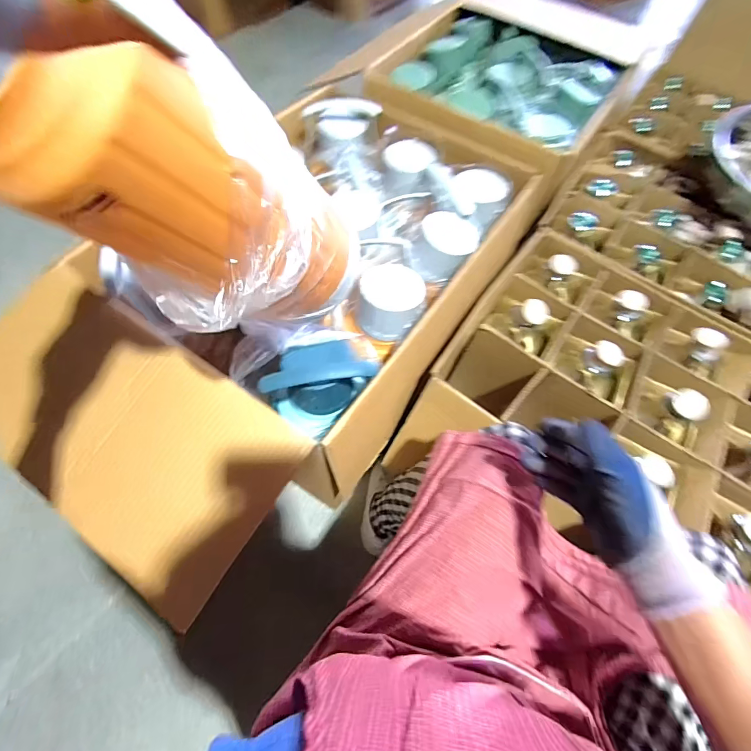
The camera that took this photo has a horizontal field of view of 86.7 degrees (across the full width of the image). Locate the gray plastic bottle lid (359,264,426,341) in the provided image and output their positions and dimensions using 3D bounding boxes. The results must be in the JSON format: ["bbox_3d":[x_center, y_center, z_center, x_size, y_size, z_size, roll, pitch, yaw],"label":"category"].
[{"bbox_3d":[0.027,-0.120,0.662,0.106,0.078,0.095,4,61,-1],"label":"gray plastic bottle lid"}]

